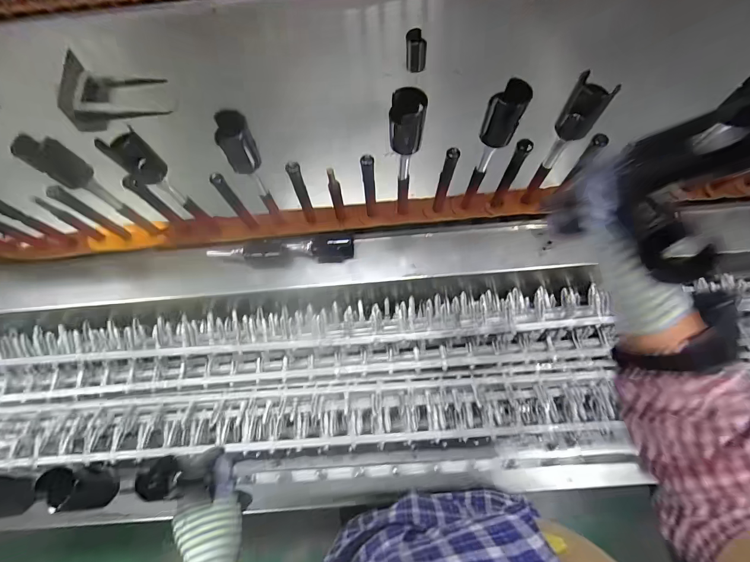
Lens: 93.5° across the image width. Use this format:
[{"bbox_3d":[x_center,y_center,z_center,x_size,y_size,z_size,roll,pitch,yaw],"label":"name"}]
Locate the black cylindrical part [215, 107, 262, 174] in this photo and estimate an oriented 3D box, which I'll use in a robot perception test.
[{"bbox_3d":[-0.163,-0.162,0.420,0.038,0.072,0.029,-27,68,-9],"label":"black cylindrical part"}]

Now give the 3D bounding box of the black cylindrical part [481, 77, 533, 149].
[{"bbox_3d":[0.151,-0.193,0.413,0.040,0.072,0.033,21,69,11],"label":"black cylindrical part"}]

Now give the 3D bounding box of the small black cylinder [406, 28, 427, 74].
[{"bbox_3d":[0.084,-0.469,0.718,0.048,0.071,0.042,2,67,3],"label":"small black cylinder"}]

